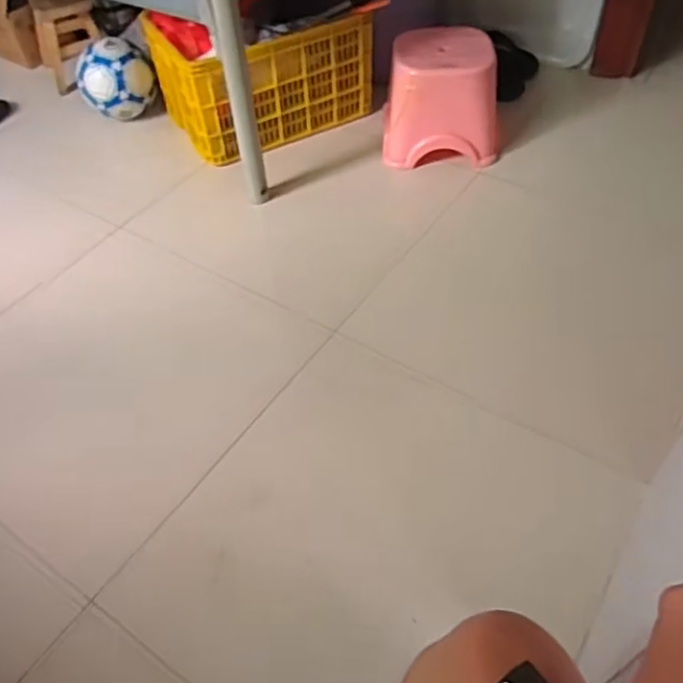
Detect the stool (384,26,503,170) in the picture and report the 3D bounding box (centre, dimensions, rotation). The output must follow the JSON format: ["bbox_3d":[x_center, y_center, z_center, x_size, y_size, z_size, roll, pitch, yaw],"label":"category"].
[{"bbox_3d":[0.231,-0.567,1.478,0.256,0.211,0.243,1,50,5],"label":"stool"}]

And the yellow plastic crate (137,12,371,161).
[{"bbox_3d":[-0.190,-0.661,1.572,0.464,0.248,0.318,-26,52,-17],"label":"yellow plastic crate"}]

